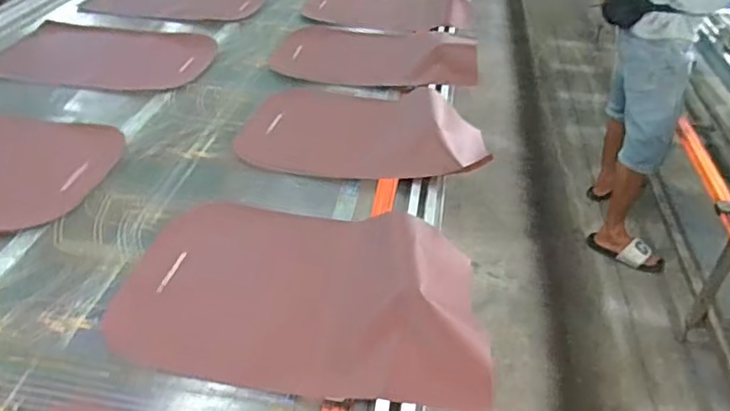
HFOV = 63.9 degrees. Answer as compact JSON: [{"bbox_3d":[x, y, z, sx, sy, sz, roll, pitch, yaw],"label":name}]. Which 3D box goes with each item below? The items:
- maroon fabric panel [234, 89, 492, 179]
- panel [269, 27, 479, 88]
[{"bbox_3d":[0.006,-0.180,1.351,0.553,0.089,0.365,12,38,12],"label":"maroon fabric panel"},{"bbox_3d":[0.027,-0.434,1.656,0.598,0.134,0.325,15,39,16],"label":"panel"}]

